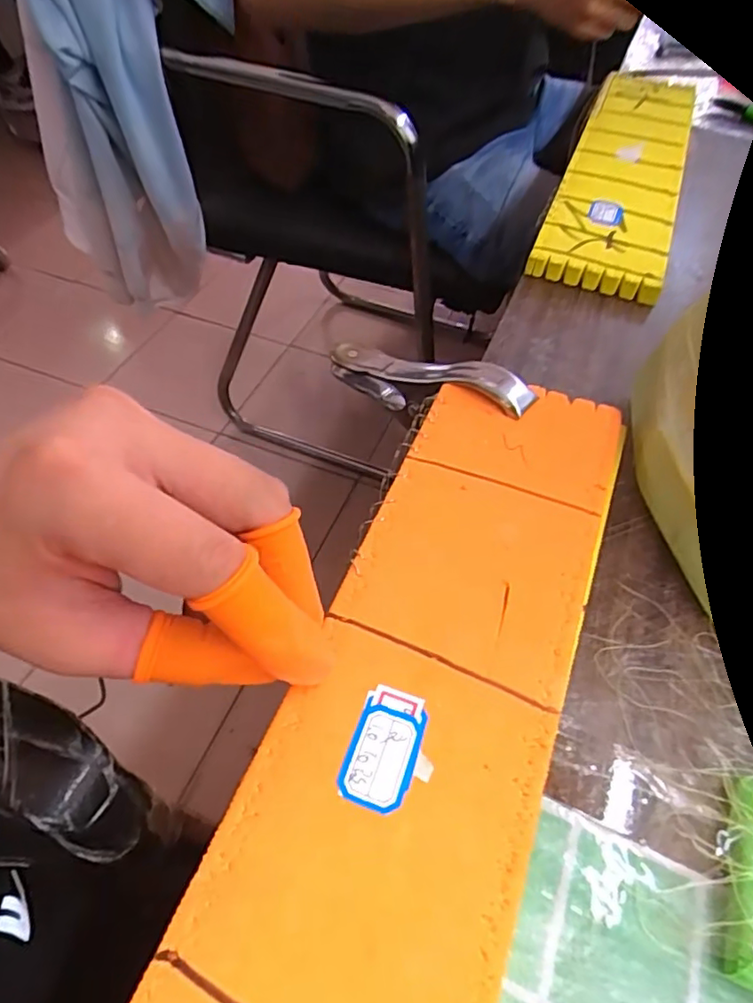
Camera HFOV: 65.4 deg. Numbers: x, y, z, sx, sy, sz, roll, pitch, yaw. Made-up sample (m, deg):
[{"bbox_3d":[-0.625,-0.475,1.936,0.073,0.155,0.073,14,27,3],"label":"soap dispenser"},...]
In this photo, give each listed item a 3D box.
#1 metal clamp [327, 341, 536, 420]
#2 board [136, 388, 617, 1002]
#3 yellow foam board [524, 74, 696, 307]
[{"bbox_3d":[0.024,-0.058,0.297,0.114,0.036,0.016,17,51,38],"label":"metal clamp"},{"bbox_3d":[0.009,0.069,0.177,0.084,0.004,0.309,22,55,14],"label":"board"},{"bbox_3d":[0.192,-0.257,0.450,0.081,0.018,0.325,18,55,11],"label":"yellow foam board"}]

